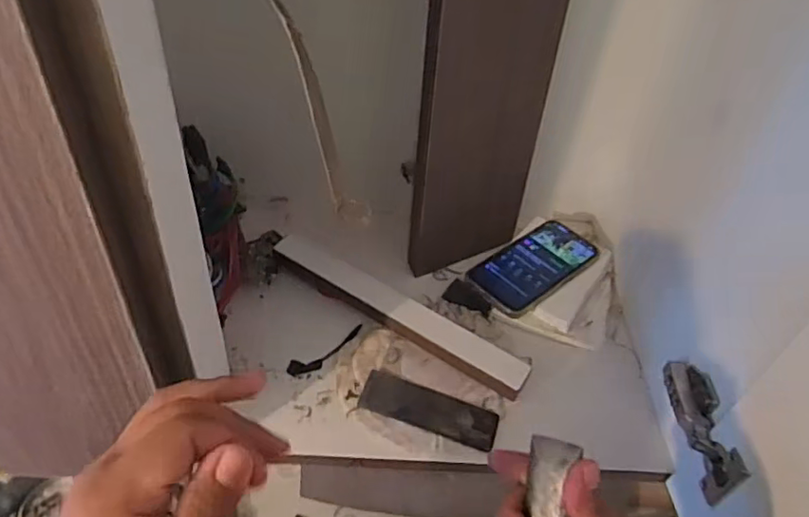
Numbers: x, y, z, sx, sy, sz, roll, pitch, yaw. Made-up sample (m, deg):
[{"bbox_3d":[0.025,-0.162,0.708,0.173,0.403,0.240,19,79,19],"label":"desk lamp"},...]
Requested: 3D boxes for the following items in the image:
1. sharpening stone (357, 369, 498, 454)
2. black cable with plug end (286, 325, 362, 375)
[{"bbox_3d":[0.024,0.147,0.572,0.133,0.009,0.041,18,45,10],"label":"sharpening stone"},{"bbox_3d":[-0.080,0.098,0.611,0.089,0.008,0.023,-23,52,-27],"label":"black cable with plug end"}]

